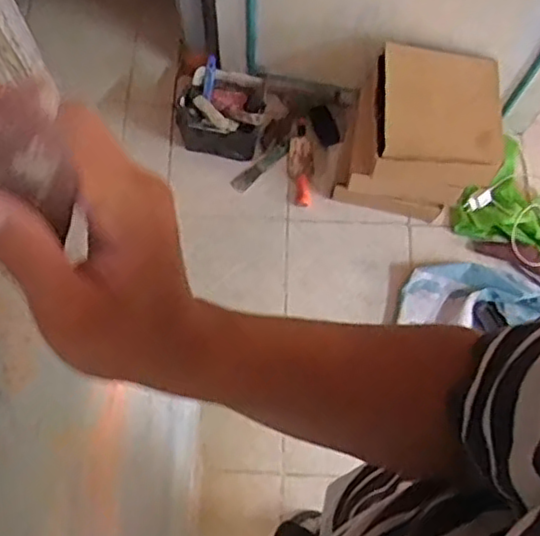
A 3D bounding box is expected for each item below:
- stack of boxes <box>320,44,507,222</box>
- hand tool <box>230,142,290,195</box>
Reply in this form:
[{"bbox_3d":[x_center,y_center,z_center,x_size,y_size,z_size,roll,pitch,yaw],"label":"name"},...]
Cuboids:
[{"bbox_3d":[0.330,-0.320,1.515,0.349,0.341,0.281,12,72,3],"label":"stack of boxes"},{"bbox_3d":[-0.020,-0.257,1.696,0.038,0.016,0.186,44,76,12],"label":"hand tool"}]

